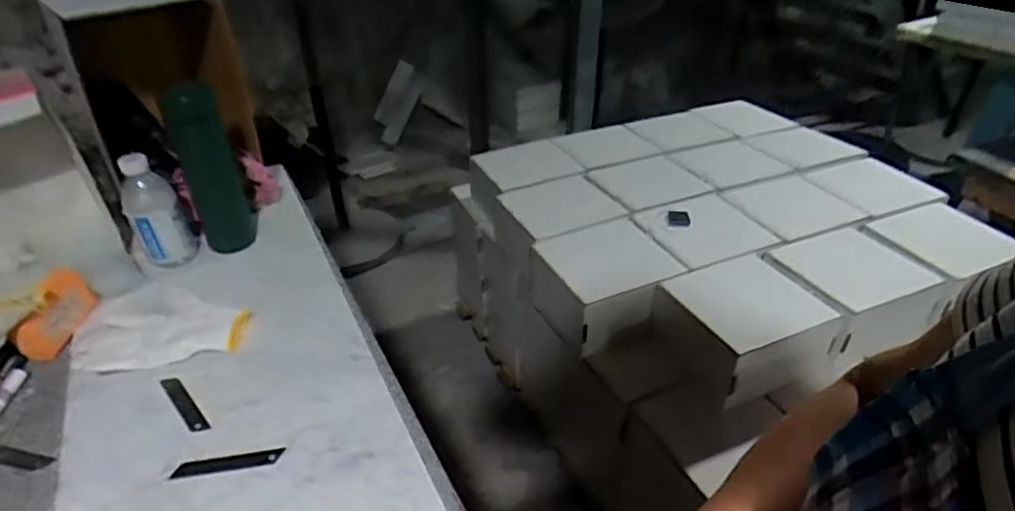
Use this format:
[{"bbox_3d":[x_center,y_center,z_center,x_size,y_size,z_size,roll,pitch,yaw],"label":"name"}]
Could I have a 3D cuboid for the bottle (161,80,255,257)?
[{"bbox_3d":[-0.406,-0.116,0.834,0.070,0.221,0.056,-19,39,-19],"label":"bottle"}]

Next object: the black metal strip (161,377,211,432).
[{"bbox_3d":[-0.337,0.153,0.635,0.017,0.004,0.096,-31,44,-32],"label":"black metal strip"}]

